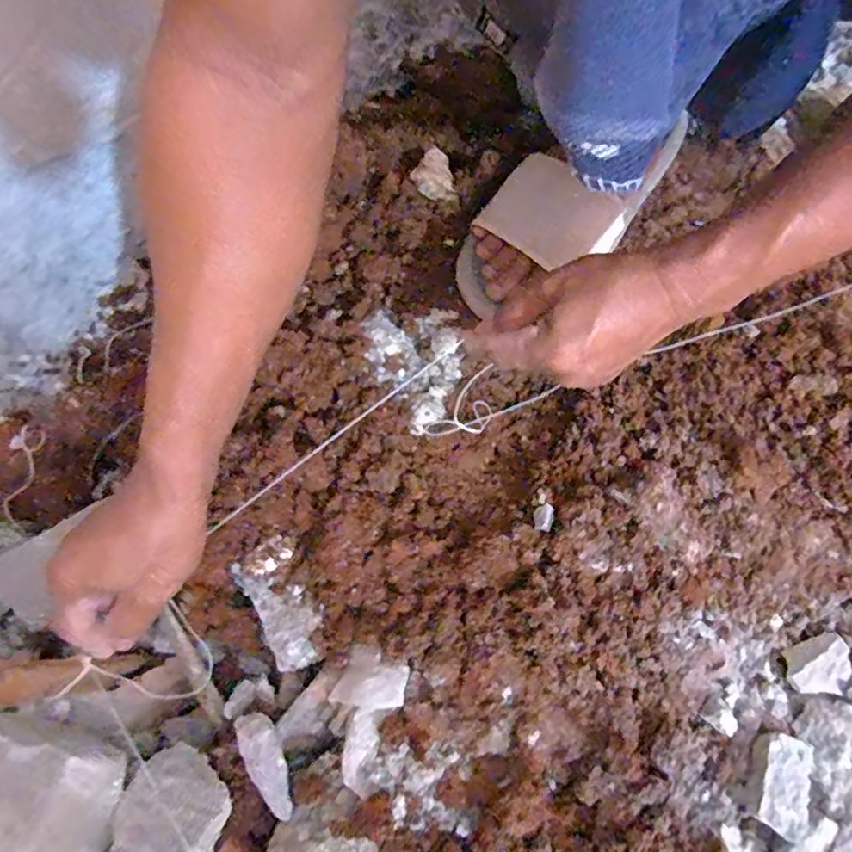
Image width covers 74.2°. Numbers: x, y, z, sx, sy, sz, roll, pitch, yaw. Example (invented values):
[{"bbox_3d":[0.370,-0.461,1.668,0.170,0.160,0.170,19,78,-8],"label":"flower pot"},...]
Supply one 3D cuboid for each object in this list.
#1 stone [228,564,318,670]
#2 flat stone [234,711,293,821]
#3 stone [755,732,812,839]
[{"bbox_3d":[-0.105,0.128,0.404,0.040,0.024,0.086,-32,66,-7],"label":"stone"},{"bbox_3d":[-0.099,0.212,0.357,0.022,0.027,0.065,-32,66,-7],"label":"flat stone"},{"bbox_3d":[0.204,0.202,0.319,0.024,0.007,0.051,24,71,17],"label":"stone"}]

